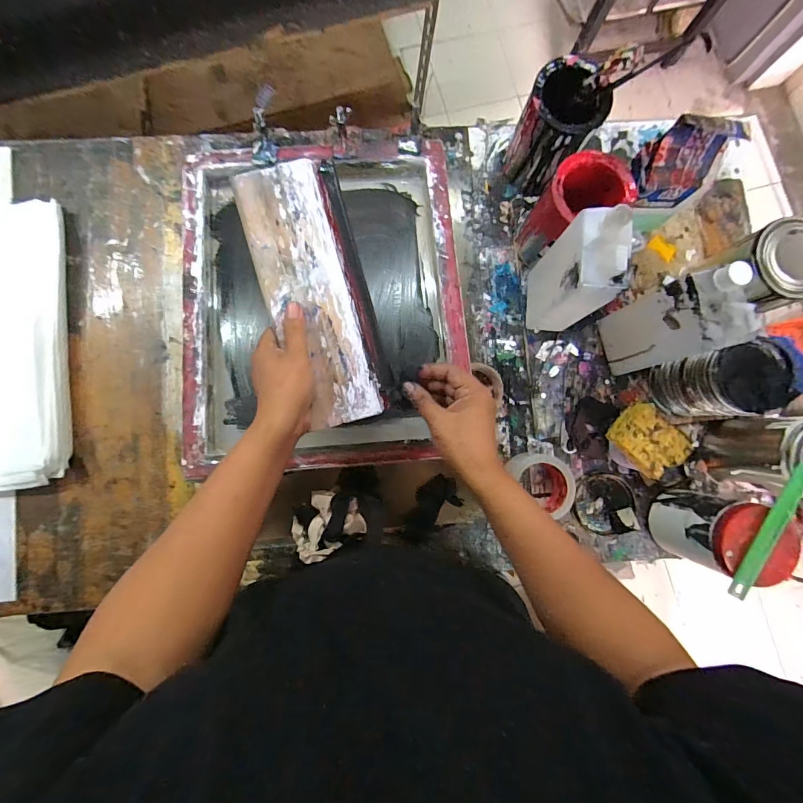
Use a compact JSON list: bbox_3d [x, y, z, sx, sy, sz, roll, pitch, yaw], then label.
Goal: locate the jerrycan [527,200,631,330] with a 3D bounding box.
[{"bbox_3d":[0.230,-0.164,0.534,0.057,0.236,0.102,3,84,0],"label":"jerrycan"}]

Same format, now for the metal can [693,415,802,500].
[{"bbox_3d":[0.536,0.080,0.565,0.114,0.167,0.115,0,84,-1],"label":"metal can"}]

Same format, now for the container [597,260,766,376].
[{"bbox_3d":[0.353,-0.099,0.519,0.058,0.211,0.097,-16,86,-4],"label":"container"}]

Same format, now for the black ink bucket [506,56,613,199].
[{"bbox_3d":[0.228,-0.404,0.595,0.099,0.147,0.097,0,84,-1],"label":"black ink bucket"}]

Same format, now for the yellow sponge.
[{"bbox_3d":[0.347,0.057,0.551,0.074,0.025,0.095,-41,88,-5],"label":"yellow sponge"}]

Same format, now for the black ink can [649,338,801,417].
[{"bbox_3d":[0.450,-0.025,0.559,0.099,0.128,0.092,0,84,-1],"label":"black ink can"}]

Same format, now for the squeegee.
[{"bbox_3d":[-0.092,-0.122,0.450,0.113,0.020,0.294,-18,92,-2],"label":"squeegee"}]

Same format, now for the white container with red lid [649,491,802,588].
[{"bbox_3d":[0.437,0.182,0.542,0.096,0.144,0.094,0,84,-1],"label":"white container with red lid"}]

